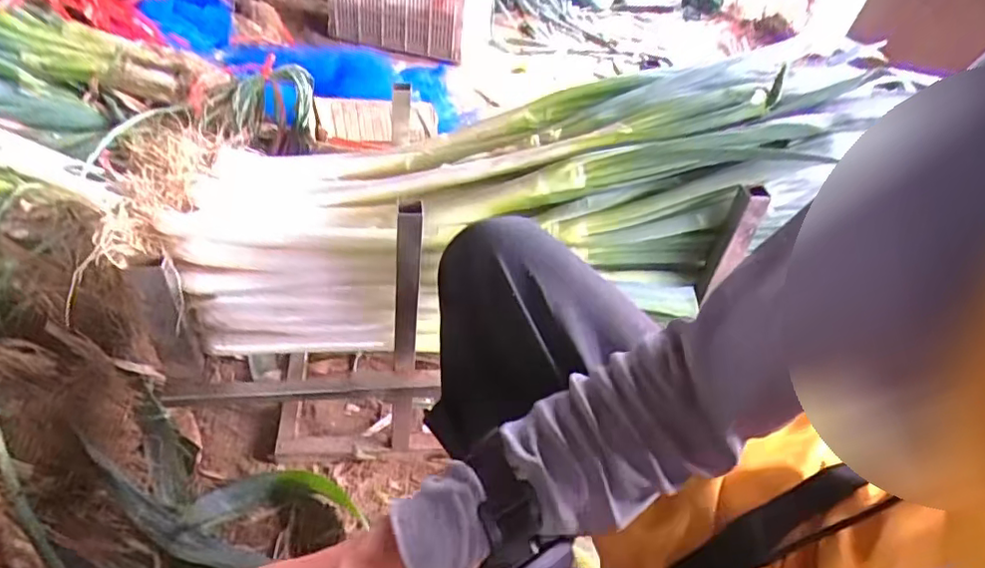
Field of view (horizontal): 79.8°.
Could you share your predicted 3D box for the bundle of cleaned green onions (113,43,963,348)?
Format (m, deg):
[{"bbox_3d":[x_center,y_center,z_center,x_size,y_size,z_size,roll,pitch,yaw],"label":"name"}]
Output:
[{"bbox_3d":[0.047,-0.118,0.715,0.860,0.227,0.309,-11,42,2],"label":"bundle of cleaned green onions"}]

